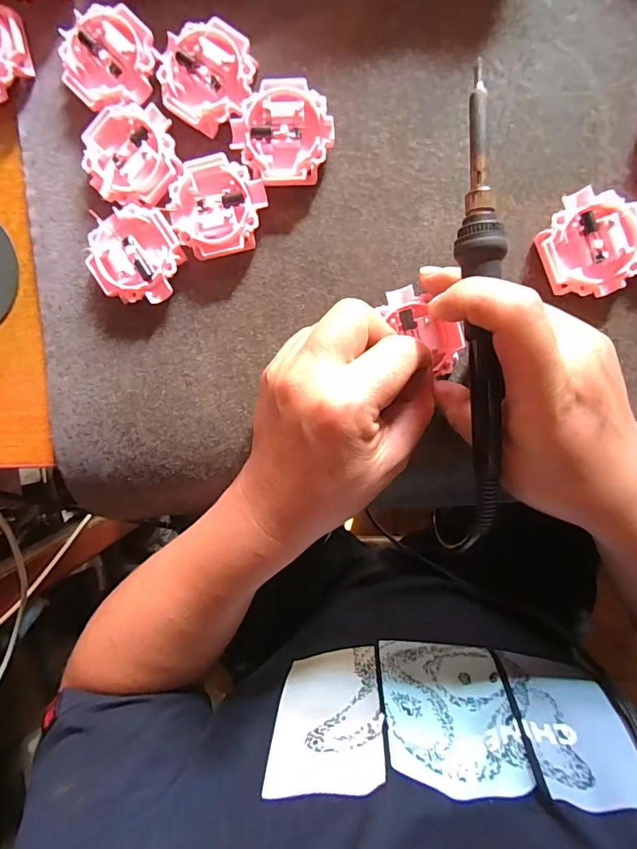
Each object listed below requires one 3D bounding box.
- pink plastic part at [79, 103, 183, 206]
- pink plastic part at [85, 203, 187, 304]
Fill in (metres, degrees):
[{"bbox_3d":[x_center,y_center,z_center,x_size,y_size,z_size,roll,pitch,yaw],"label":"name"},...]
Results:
[{"bbox_3d":[-0.106,-0.153,0.254,0.051,0.015,0.052,0,95,5],"label":"pink plastic part"},{"bbox_3d":[-0.107,-0.099,0.258,0.051,0.015,0.052,15,96,3],"label":"pink plastic part"}]

